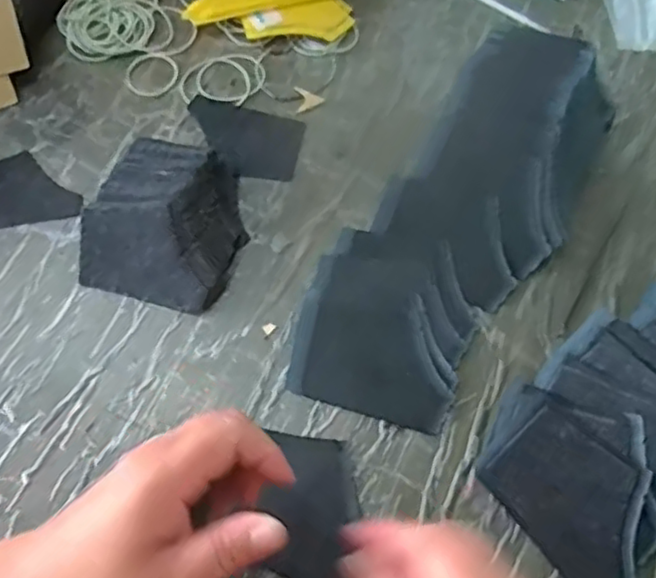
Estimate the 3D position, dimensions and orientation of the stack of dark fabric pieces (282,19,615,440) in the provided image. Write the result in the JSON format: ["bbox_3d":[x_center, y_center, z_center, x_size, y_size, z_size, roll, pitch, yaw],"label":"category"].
[{"bbox_3d":[0.088,-0.047,0.445,0.119,0.058,0.289,33,69,16],"label":"stack of dark fabric pieces"}]

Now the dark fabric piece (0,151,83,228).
[{"bbox_3d":[-0.235,-0.072,0.494,0.090,0.005,0.062,-16,65,-6],"label":"dark fabric piece"}]

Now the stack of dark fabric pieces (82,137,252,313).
[{"bbox_3d":[-0.112,-0.048,0.461,0.101,0.037,0.111,13,65,8],"label":"stack of dark fabric pieces"}]

